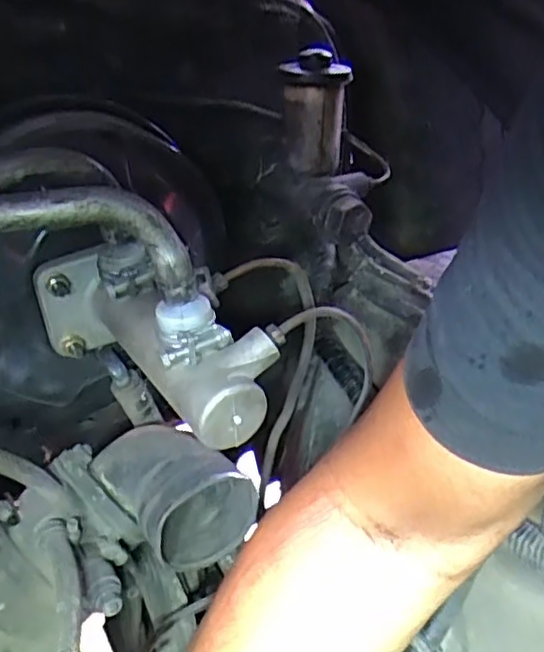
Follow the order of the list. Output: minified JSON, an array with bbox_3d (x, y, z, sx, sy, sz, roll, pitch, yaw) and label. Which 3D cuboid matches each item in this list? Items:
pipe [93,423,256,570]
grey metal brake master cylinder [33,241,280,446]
[{"bbox_3d":[-0.061,0.096,0.404,0.066,0.067,0.086,-23,38,-33],"label":"pipe"},{"bbox_3d":[-0.067,0.000,0.362,0.059,0.077,0.163,-27,40,-37],"label":"grey metal brake master cylinder"}]

